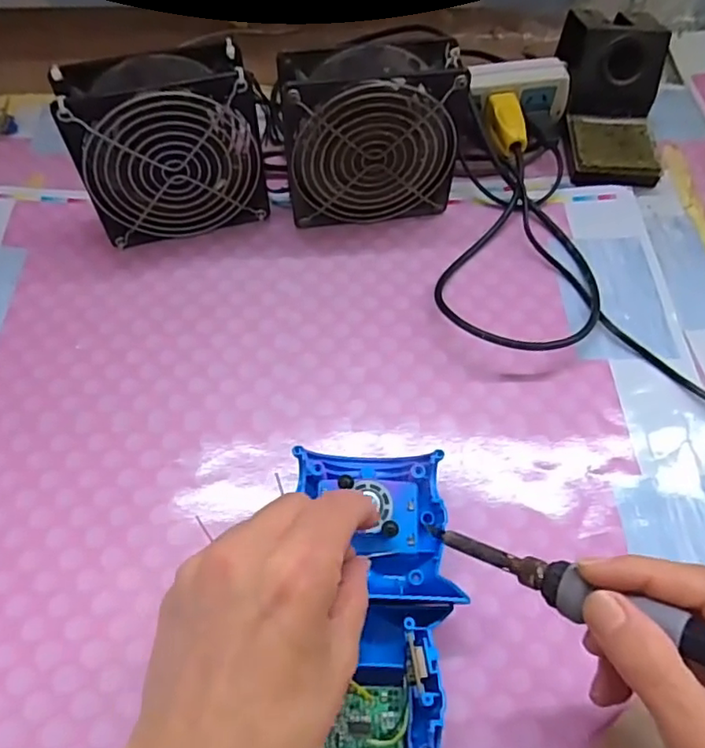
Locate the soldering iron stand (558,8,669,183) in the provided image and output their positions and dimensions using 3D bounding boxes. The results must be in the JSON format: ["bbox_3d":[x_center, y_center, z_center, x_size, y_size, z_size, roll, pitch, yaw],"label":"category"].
[{"bbox_3d":[0.212,-0.232,0.496,0.079,0.074,0.151,6,58,2],"label":"soldering iron stand"}]

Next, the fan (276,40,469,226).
[{"bbox_3d":[0.013,-0.164,0.424,0.119,0.122,0.041,-3,58,-4],"label":"fan"}]

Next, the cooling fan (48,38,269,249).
[{"bbox_3d":[-0.125,-0.155,0.418,0.118,0.120,0.047,-14,59,-10],"label":"cooling fan"}]

